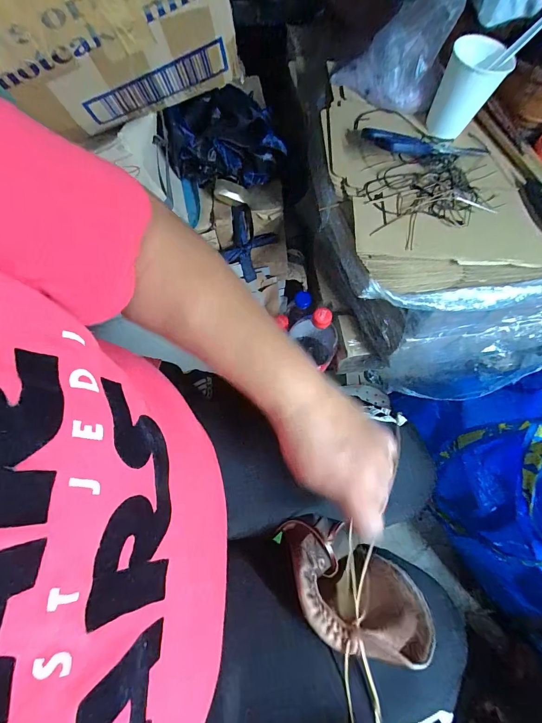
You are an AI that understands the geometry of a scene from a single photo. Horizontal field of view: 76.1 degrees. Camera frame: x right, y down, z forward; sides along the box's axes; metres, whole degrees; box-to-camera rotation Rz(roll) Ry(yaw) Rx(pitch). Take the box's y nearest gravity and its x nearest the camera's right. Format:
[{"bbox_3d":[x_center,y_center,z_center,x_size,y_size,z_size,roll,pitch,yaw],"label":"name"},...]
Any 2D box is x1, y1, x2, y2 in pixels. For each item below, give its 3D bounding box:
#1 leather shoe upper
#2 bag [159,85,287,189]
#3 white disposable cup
[{"bbox_3d":[0.068,0.195,0.297,0.135,0.056,0.079,35,70,11],"label":"leather shoe upper"},{"bbox_3d":[-0.068,-0.310,0.494,0.159,0.127,0.058,-6,68,-6],"label":"bag"},{"bbox_3d":[0.248,-0.345,0.439,0.066,0.084,0.069,1,68,-3],"label":"white disposable cup"}]

